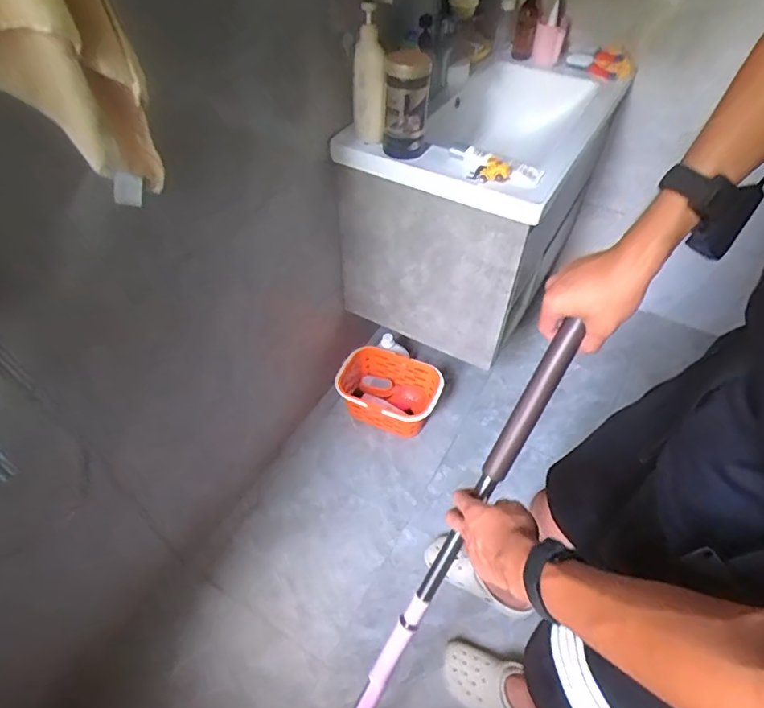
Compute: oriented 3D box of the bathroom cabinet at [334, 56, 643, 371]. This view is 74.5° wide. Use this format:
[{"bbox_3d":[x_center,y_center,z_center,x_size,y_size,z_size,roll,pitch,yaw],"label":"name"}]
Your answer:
[{"bbox_3d":[0.327,-0.524,1.556,0.539,0.558,0.930,23,53,18],"label":"bathroom cabinet"}]

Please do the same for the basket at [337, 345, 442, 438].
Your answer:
[{"bbox_3d":[0.031,0.130,1.672,0.328,0.166,0.248,23,53,18],"label":"basket"}]

